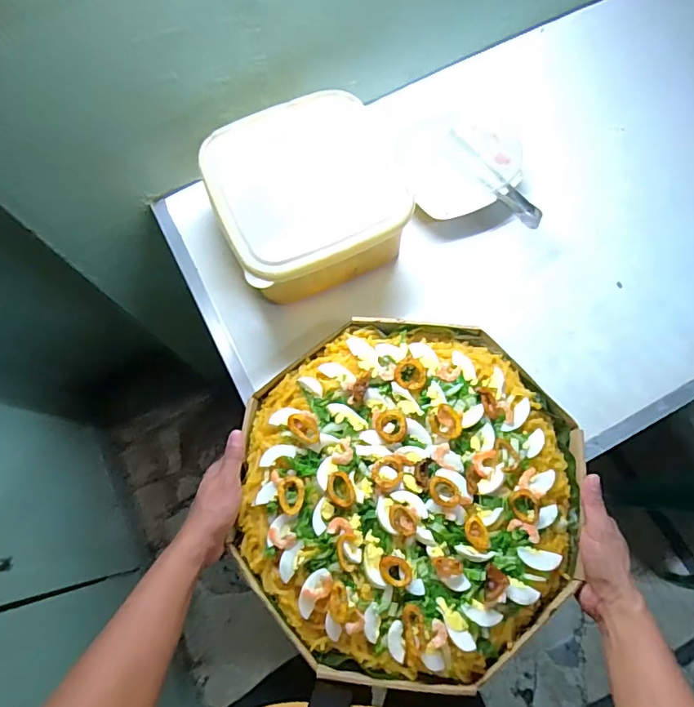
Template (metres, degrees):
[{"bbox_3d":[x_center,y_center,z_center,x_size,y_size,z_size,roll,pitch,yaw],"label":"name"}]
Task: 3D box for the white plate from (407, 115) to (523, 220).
[{"bbox_3d":[0.152,-0.252,0.642,0.153,0.039,0.179,1,70,3],"label":"white plate"}]

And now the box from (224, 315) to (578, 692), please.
[{"bbox_3d":[0.065,0.135,0.500,0.354,0.039,0.350,-38,73,-10],"label":"box"}]

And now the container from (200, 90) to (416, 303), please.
[{"bbox_3d":[-0.036,-0.189,0.591,0.236,0.109,0.237,-22,71,-5],"label":"container"}]

